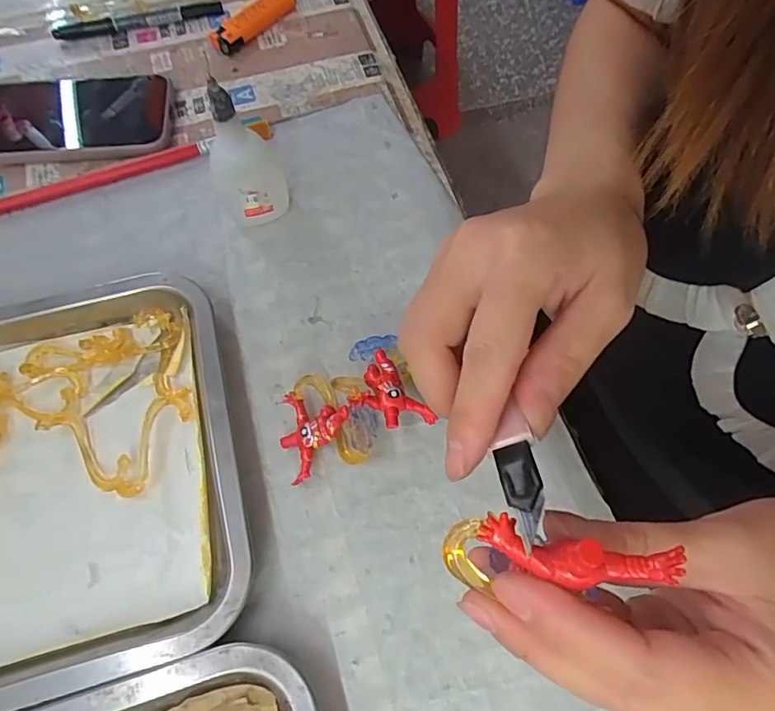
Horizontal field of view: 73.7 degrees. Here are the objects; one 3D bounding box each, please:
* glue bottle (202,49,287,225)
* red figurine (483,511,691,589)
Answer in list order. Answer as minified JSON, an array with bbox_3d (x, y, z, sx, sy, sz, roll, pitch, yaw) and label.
[{"bbox_3d":[-0.089,-0.121,0.317,0.041,0.102,0.025,-25,67,-9],"label":"glue bottle"},{"bbox_3d":[0.049,0.051,0.131,0.049,0.014,0.014,8,66,8],"label":"red figurine"}]

